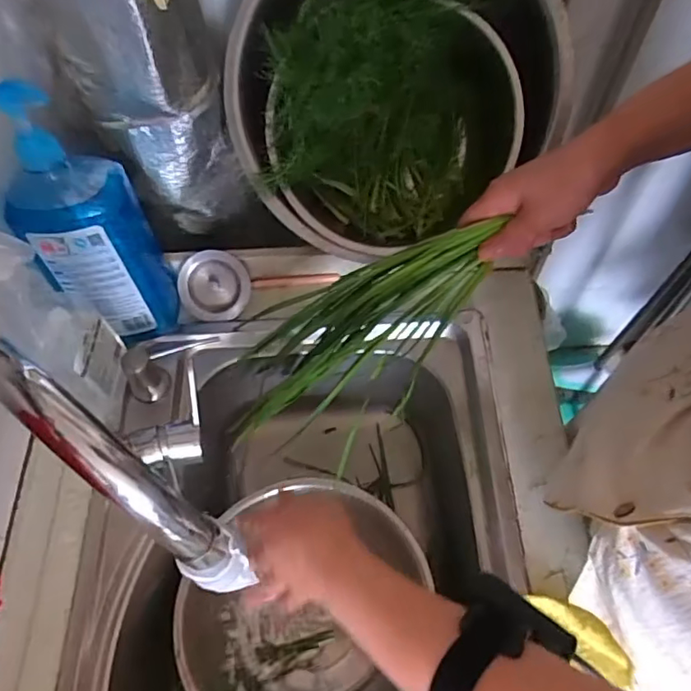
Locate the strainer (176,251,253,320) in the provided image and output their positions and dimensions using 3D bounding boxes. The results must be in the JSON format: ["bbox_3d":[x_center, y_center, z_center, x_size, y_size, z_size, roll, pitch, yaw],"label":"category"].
[{"bbox_3d":[-0.155,-0.072,0.672,0.081,0.081,0.010,1,15,-18],"label":"strainer"}]

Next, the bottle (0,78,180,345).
[{"bbox_3d":[-0.250,-0.113,0.549,0.109,0.269,0.093,-28,64,-13],"label":"bottle"}]

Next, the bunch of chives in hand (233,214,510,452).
[{"bbox_3d":[0.000,-0.002,0.556,0.345,0.084,0.110,-34,56,31],"label":"bunch of chives in hand"}]

